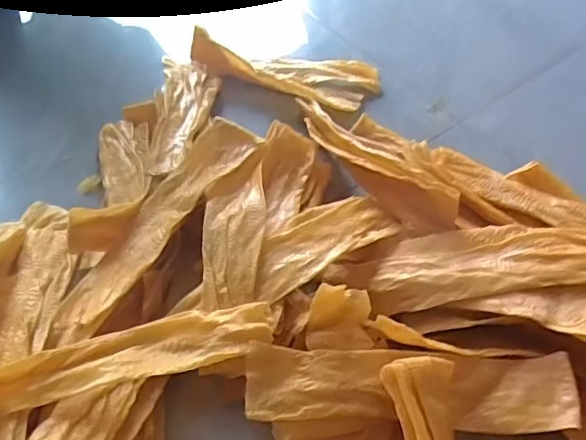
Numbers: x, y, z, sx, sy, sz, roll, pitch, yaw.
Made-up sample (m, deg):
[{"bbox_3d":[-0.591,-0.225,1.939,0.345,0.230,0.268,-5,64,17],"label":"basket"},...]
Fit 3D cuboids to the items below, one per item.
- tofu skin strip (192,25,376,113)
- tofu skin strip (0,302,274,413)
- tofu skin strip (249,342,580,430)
[{"bbox_3d":[-0.020,-0.269,1.014,0.329,0.042,0.143,21,55,14],"label":"tofu skin strip"},{"bbox_3d":[-0.185,0.152,0.603,0.332,0.058,0.063,-11,53,-10],"label":"tofu skin strip"},{"bbox_3d":[0.125,0.180,0.612,0.349,0.054,0.082,1,52,-1],"label":"tofu skin strip"}]

